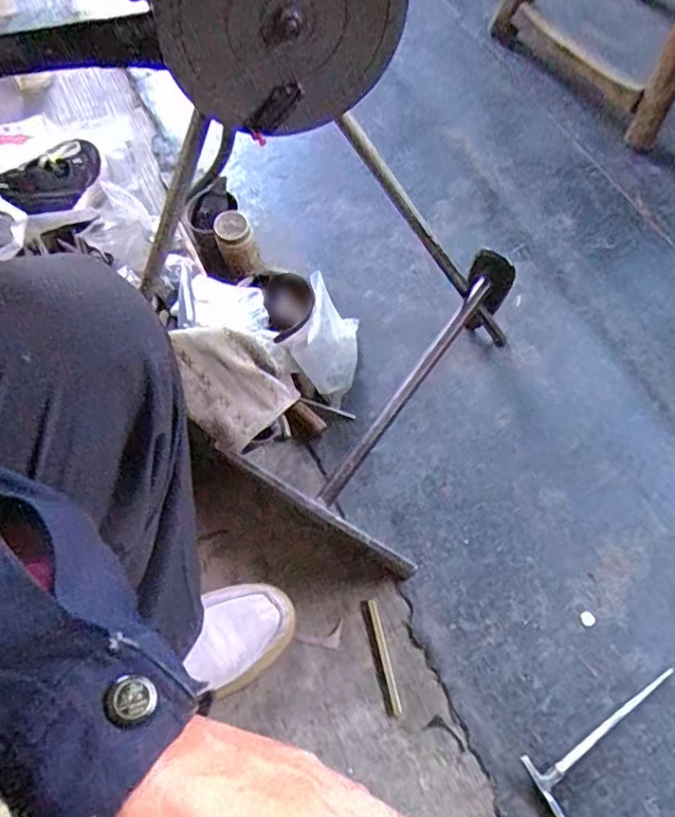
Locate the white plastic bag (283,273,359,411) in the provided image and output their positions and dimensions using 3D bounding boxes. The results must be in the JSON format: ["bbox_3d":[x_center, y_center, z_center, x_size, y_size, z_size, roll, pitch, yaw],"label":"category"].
[{"bbox_3d":[-0.010,-0.085,0.738,0.078,0.102,0.127,18,67,8],"label":"white plastic bag"}]

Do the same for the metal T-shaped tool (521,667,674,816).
[{"bbox_3d":[0.277,0.330,0.601,0.183,0.010,0.059,-27,69,-10],"label":"metal T-shaped tool"}]

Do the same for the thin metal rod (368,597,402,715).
[{"bbox_3d":[0.050,0.265,0.649,0.009,0.004,0.116,-12,67,-4],"label":"thin metal rod"}]

